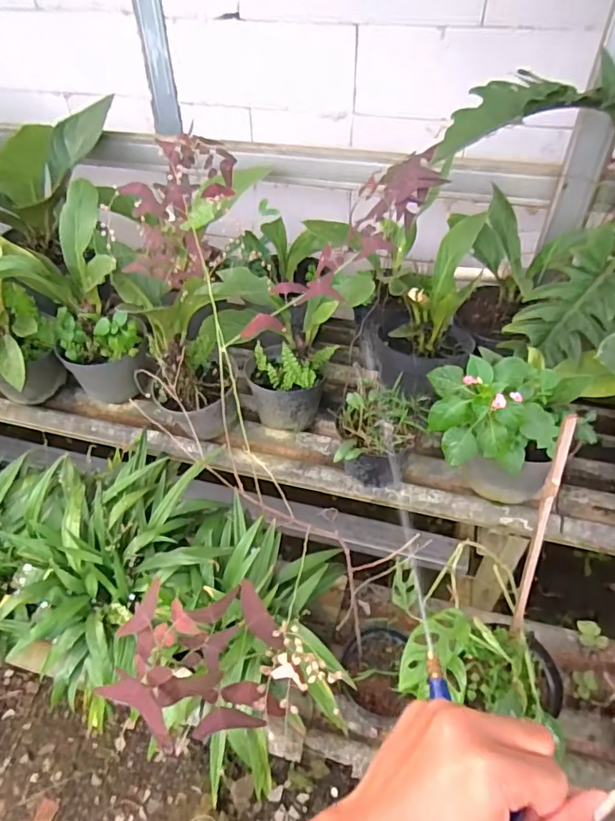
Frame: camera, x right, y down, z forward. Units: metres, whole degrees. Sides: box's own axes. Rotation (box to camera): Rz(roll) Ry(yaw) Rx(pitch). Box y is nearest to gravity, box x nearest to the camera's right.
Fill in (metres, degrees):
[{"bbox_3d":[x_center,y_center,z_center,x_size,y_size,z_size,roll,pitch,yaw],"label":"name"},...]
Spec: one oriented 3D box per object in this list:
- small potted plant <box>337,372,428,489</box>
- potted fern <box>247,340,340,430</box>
[{"bbox_3d":[0.124,0.050,0.922,0.141,0.151,0.160,3,44,5],"label":"small potted plant"},{"bbox_3d":[-0.036,-0.048,1.047,0.165,0.173,0.130,2,44,4],"label":"potted fern"}]

